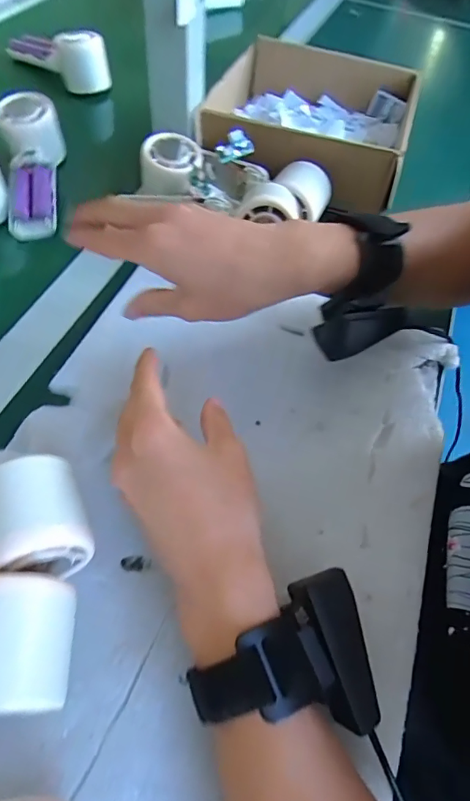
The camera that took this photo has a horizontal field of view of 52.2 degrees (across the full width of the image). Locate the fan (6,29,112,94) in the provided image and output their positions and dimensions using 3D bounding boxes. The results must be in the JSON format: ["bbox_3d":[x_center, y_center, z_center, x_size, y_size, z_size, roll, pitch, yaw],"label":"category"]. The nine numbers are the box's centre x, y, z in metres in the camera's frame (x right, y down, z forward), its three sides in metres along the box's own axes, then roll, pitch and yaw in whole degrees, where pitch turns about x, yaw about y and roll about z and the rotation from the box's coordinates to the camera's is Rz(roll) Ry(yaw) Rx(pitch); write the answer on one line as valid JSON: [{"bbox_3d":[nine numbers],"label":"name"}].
[{"bbox_3d":[-0.235,-0.463,0.627,0.157,0.057,0.051,36,60,19],"label":"fan"}]

